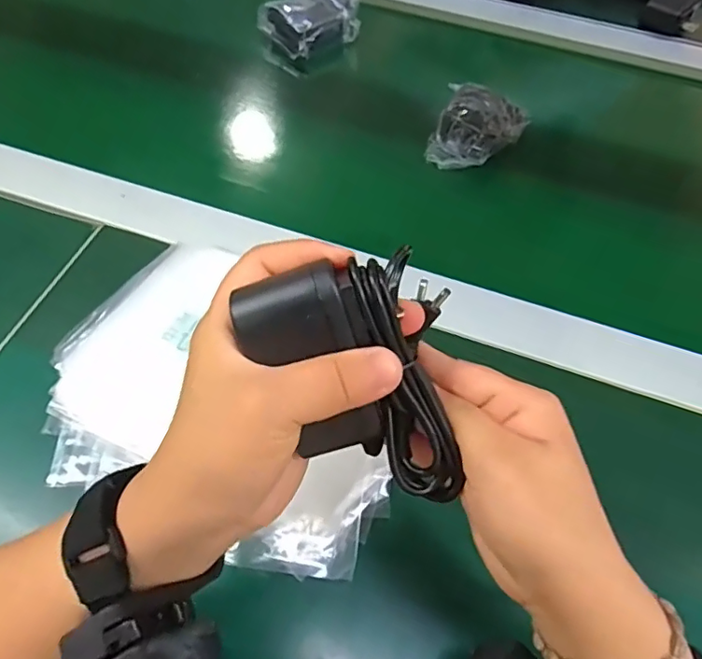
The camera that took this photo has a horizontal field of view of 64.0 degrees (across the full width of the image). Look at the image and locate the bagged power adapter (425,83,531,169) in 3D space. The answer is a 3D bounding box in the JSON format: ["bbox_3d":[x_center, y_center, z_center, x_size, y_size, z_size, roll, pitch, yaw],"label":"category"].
[{"bbox_3d":[0.125,-0.203,0.557,0.077,0.037,0.106,29,61,15],"label":"bagged power adapter"}]

